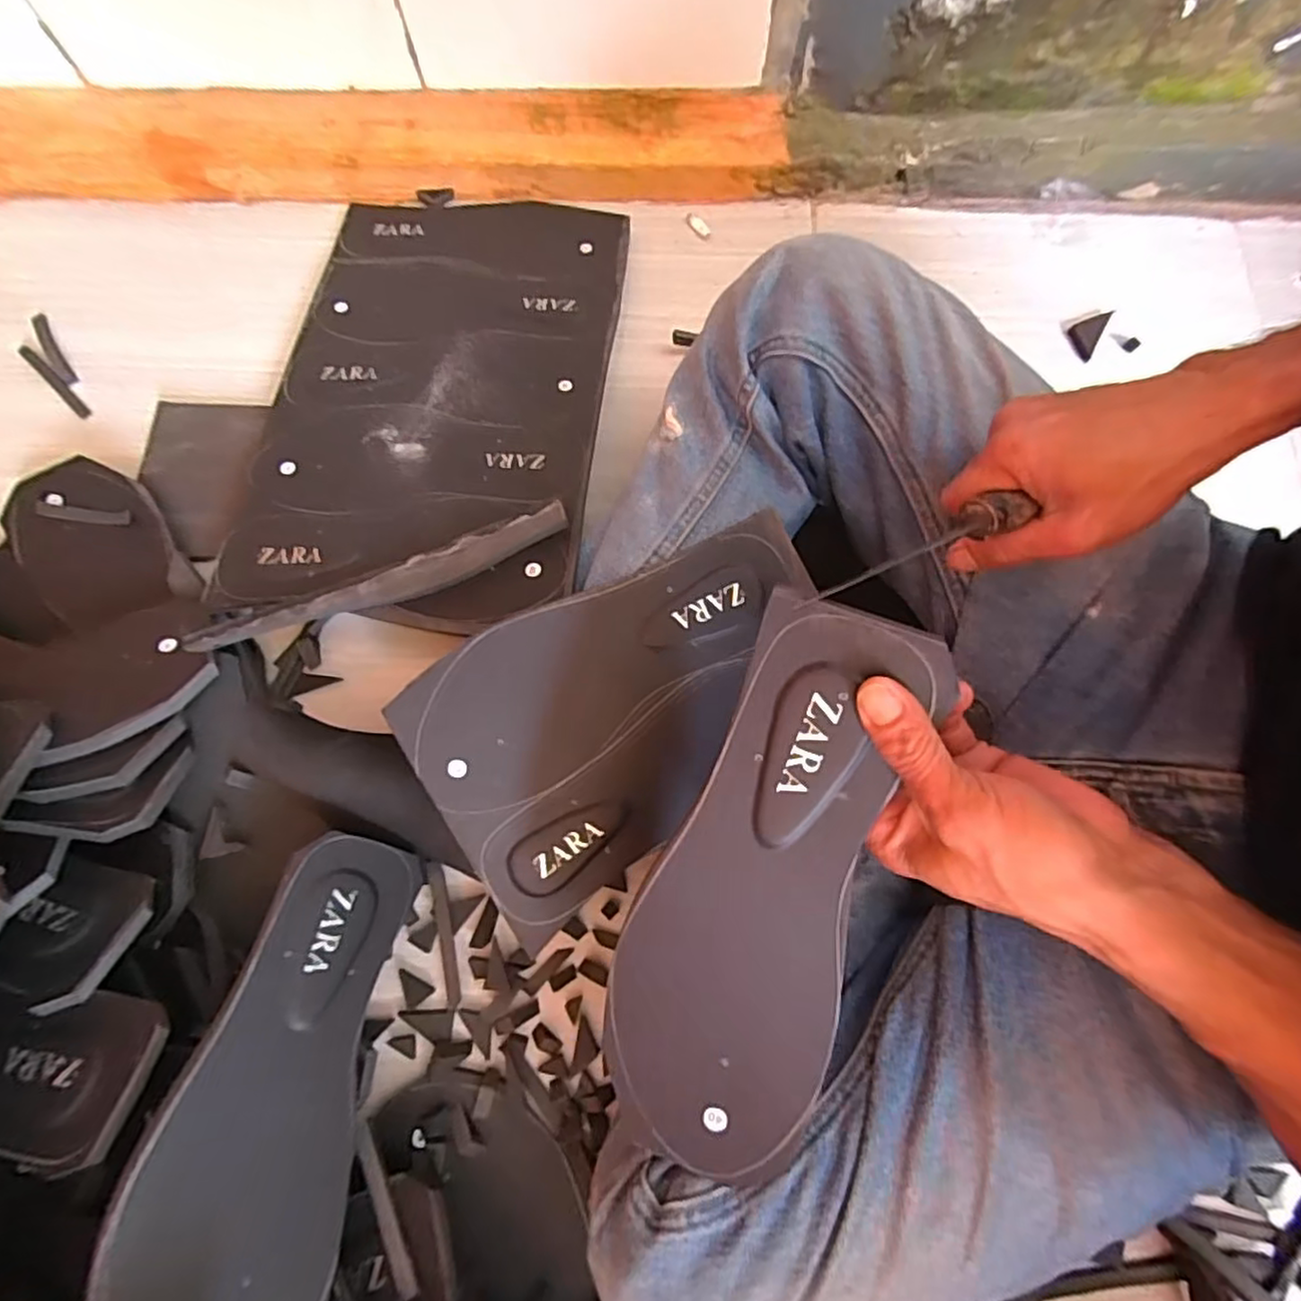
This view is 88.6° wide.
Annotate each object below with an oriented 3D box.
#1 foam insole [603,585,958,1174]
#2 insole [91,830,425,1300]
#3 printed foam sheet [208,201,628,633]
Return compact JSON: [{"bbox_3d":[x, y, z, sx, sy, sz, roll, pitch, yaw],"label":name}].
[{"bbox_3d":[0.046,0.105,0.288,0.091,0.015,0.252,17,99,6],"label":"foam insole"},{"bbox_3d":[-0.188,0.221,0.343,0.099,0.018,0.245,30,51,-35],"label":"insole"},{"bbox_3d":[-0.167,-0.217,0.535,0.255,0.015,0.427,3,66,5],"label":"printed foam sheet"}]

